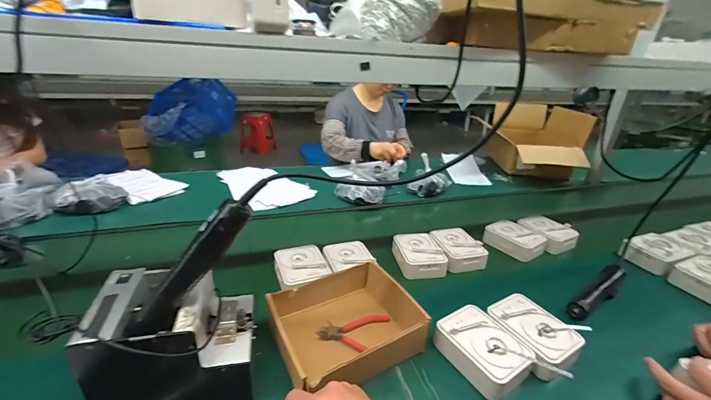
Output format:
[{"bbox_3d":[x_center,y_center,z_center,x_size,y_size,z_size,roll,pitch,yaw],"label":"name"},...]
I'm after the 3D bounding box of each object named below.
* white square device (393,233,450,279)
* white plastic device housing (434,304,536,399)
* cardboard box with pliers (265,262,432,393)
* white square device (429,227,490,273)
[{"bbox_3d":[0.148,0.129,0.771,0.101,0.041,0.129,-3,25,-14],"label":"white square device"},{"bbox_3d":[0.203,0.238,0.524,0.097,0.056,0.135,-13,28,-32],"label":"white plastic device housing"},{"bbox_3d":[-0.019,0.204,0.537,0.218,0.085,0.190,-12,28,-31],"label":"cardboard box with pliers"},{"bbox_3d":[0.248,0.116,0.798,0.101,0.045,0.130,-2,24,-12],"label":"white square device"}]

